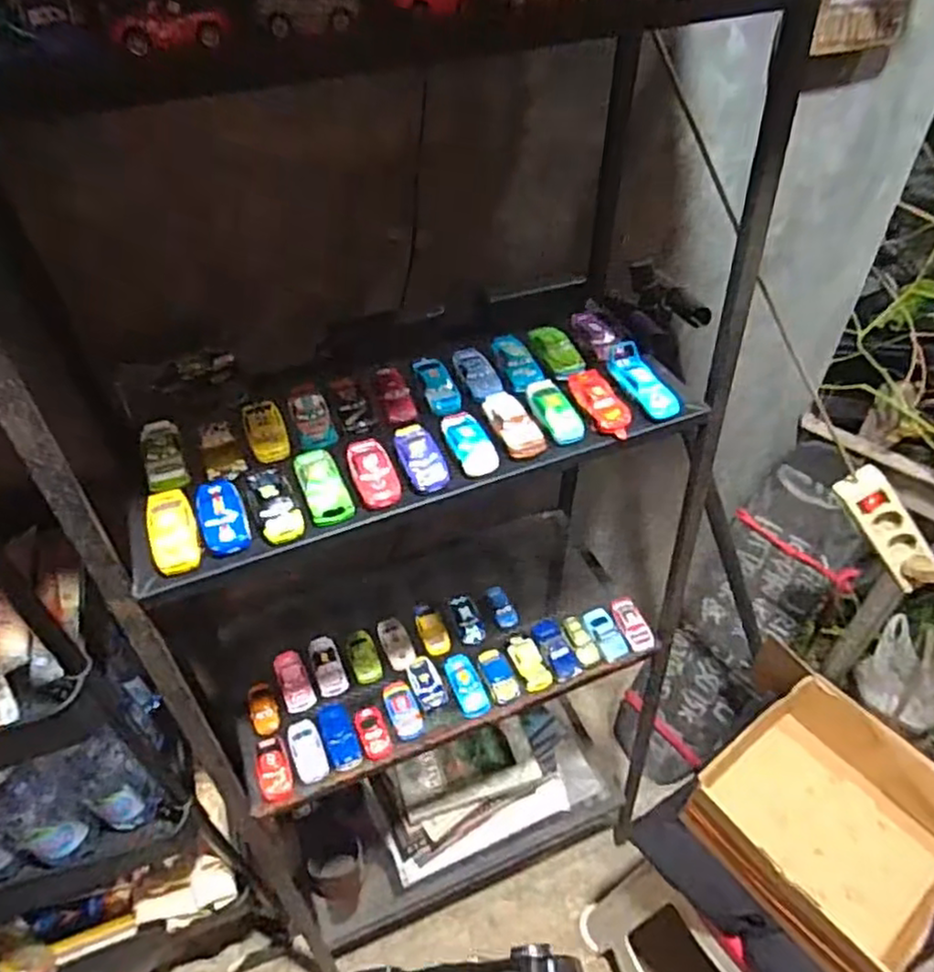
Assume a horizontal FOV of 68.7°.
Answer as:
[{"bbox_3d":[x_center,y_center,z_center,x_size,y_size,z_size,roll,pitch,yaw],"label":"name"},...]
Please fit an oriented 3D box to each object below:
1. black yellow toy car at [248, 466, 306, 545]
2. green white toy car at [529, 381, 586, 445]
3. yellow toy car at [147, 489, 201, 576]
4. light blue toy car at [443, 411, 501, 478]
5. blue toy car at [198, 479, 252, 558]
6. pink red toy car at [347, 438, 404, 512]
[{"bbox_3d":[-0.166,0.012,0.592,0.035,0.021,0.082,-17,47,-15],"label":"black yellow toy car"},{"bbox_3d":[0.084,-0.075,0.667,0.037,0.017,0.084,-18,48,-16],"label":"green white toy car"},{"bbox_3d":[-0.245,0.036,0.571,0.034,0.017,0.085,-19,48,-17],"label":"yellow toy car"},{"bbox_3d":[-0.001,-0.042,0.641,0.037,0.015,0.079,-17,48,-15],"label":"light blue toy car"},{"bbox_3d":[-0.208,0.023,0.584,0.037,0.019,0.080,-16,47,-14],"label":"blue toy car"},{"bbox_3d":[-0.088,-0.014,0.622,0.037,0.018,0.079,-17,47,-15],"label":"pink red toy car"}]

